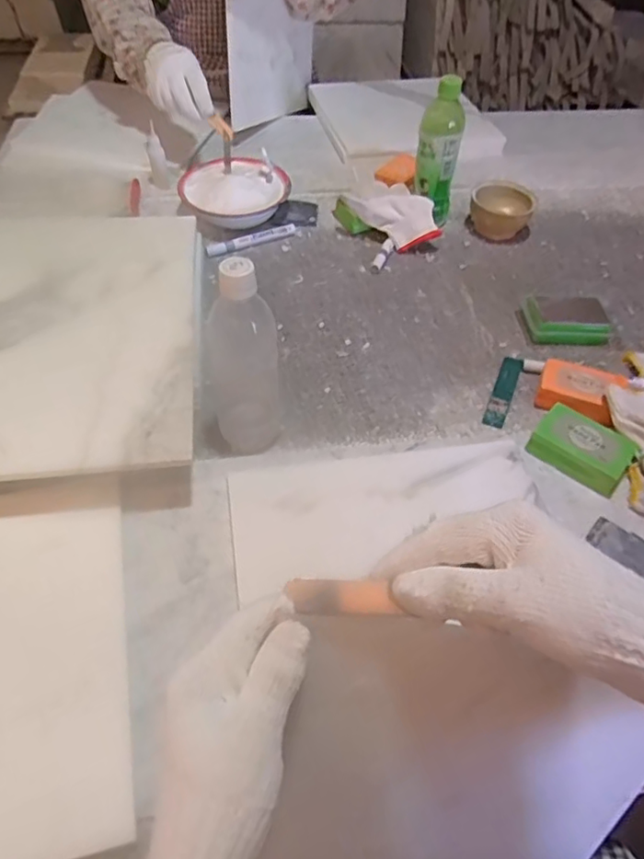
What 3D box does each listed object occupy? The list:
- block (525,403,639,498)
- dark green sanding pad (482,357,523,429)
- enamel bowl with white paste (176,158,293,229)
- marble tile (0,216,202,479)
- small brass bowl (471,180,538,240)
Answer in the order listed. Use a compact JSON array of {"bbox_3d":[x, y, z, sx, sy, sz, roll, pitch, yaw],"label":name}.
[{"bbox_3d":[0.272,0.020,0.606,0.096,0.036,0.074,34,57,23],"label":"block"},{"bbox_3d":[0.215,-0.047,0.684,0.024,0.010,0.118,20,53,13],"label":"dark green sanding pad"},{"bbox_3d":[-0.135,-0.364,0.894,0.165,0.049,0.137,3,51,-1],"label":"enamel bowl with white paste"},{"bbox_3d":[-0.285,-0.114,0.621,0.297,0.013,0.406,-3,51,-6],"label":"marble tile"},{"bbox_3d":[0.281,-0.345,0.908,0.097,0.050,0.078,21,53,14],"label":"small brass bowl"}]

